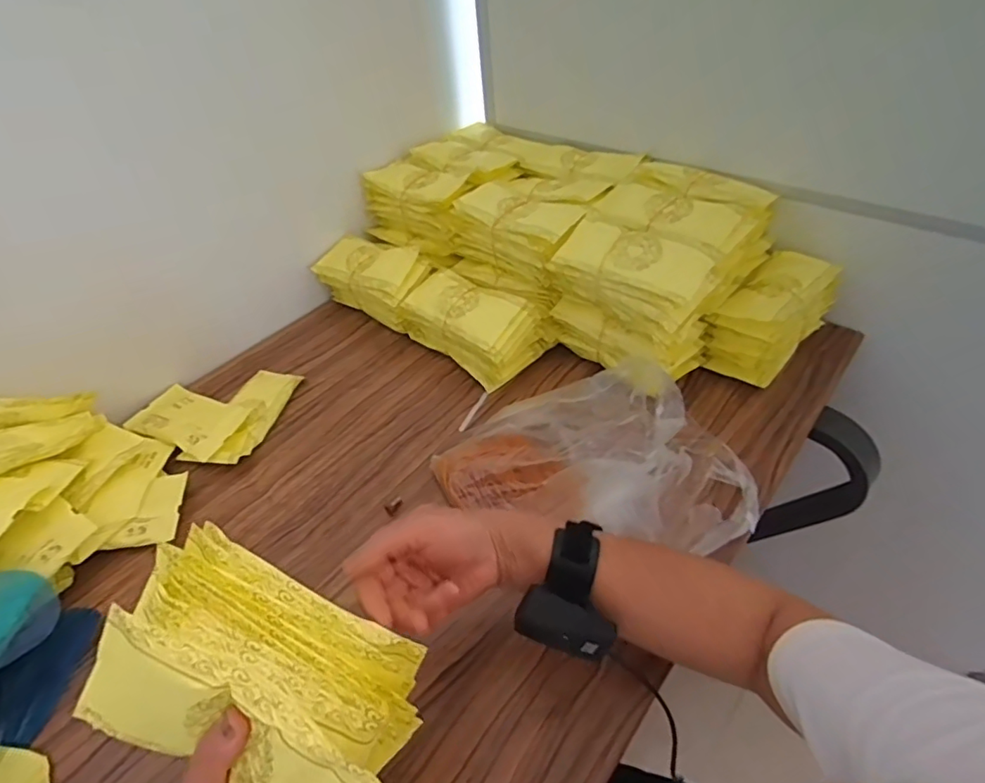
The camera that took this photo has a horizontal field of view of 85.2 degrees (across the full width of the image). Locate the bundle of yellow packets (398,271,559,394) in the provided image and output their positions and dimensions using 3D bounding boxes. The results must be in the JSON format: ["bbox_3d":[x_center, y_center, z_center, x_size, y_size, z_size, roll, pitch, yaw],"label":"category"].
[{"bbox_3d":[-0.022,-0.099,0.736,0.178,0.090,0.118,32,55,33],"label":"bundle of yellow packets"}]

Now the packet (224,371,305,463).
[{"bbox_3d":[-0.313,0.029,0.694,0.073,0.016,0.159,5,45,11],"label":"packet"}]

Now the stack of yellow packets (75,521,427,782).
[{"bbox_3d":[-0.140,0.174,0.327,0.188,0.087,0.106,29,20,7],"label":"stack of yellow packets"}]

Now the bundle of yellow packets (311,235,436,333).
[{"bbox_3d":[-0.177,-0.172,0.819,0.182,0.090,0.094,24,51,27],"label":"bundle of yellow packets"}]

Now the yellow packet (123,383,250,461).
[{"bbox_3d":[-0.396,0.033,0.693,0.172,0.013,0.084,17,48,22],"label":"yellow packet"}]

